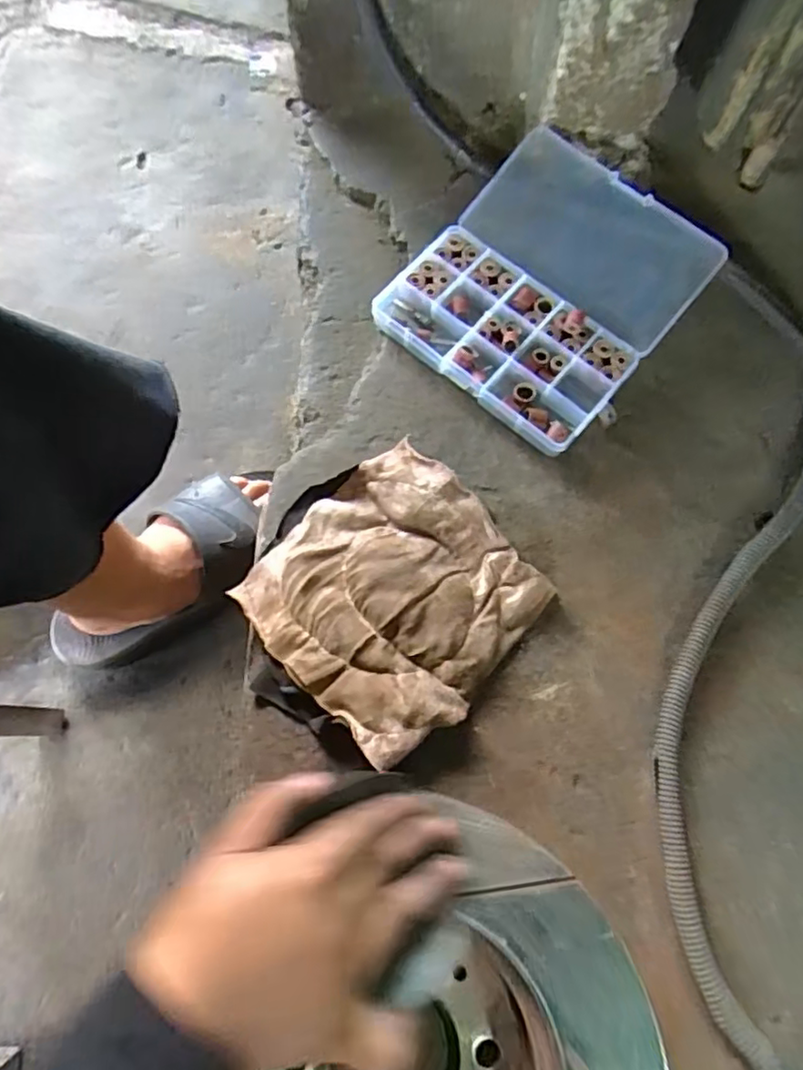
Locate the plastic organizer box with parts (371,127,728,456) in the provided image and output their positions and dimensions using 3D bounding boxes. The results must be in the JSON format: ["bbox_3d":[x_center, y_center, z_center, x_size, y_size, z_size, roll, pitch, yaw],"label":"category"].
[{"bbox_3d":[0.105,-0.180,0.454,0.175,0.040,0.203,39,75,10],"label":"plastic organizer box with parts"}]

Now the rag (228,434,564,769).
[{"bbox_3d":[-0.005,0.036,0.392,0.152,0.023,0.157,42,76,11],"label":"rag"}]

